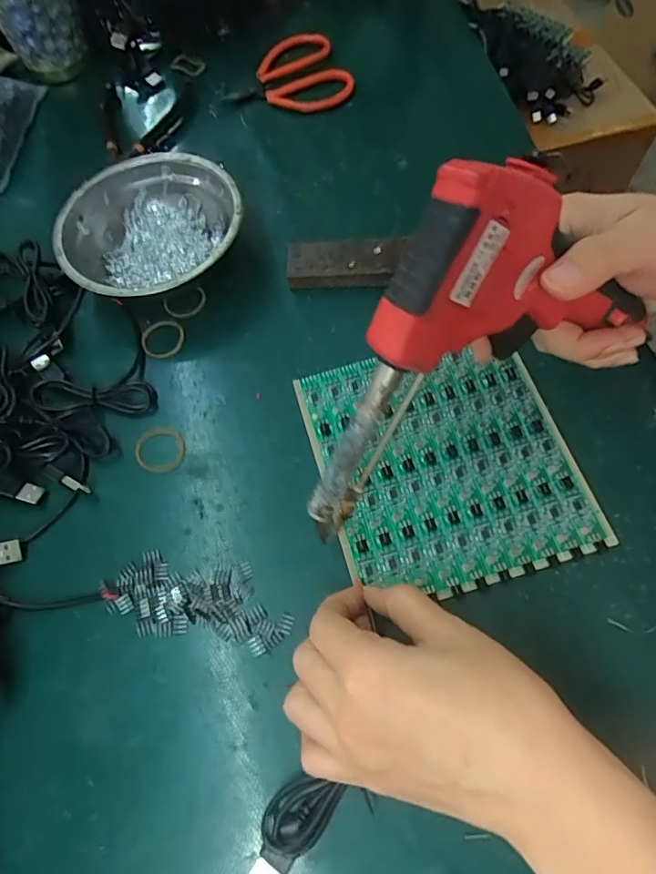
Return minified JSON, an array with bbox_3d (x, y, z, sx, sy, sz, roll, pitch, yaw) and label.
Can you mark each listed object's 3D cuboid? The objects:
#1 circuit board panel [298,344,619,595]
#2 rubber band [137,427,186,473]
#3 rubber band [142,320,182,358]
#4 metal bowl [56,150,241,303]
[{"bbox_3d":[0.067,0.011,0.301,0.140,0.007,0.150,-16,67,-4],"label":"circuit board panel"},{"bbox_3d":[-0.105,0.007,0.318,0.030,0.004,0.031,-8,66,0],"label":"rubber band"},{"bbox_3d":[-0.114,-0.068,0.353,0.029,0.004,0.030,-19,66,1],"label":"rubber band"},{"bbox_3d":[-0.122,-0.142,0.365,0.124,0.039,0.123,-1,66,3],"label":"metal bowl"}]

